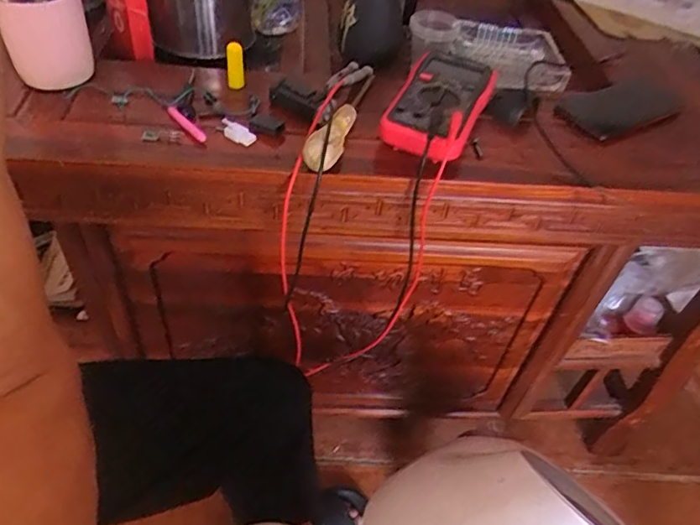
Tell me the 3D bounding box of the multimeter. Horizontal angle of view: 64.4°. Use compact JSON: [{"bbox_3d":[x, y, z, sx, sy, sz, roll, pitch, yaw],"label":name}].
[{"bbox_3d":[0.096,-0.175,0.603,0.091,0.034,0.186,21,48,12],"label":"multimeter"}]

